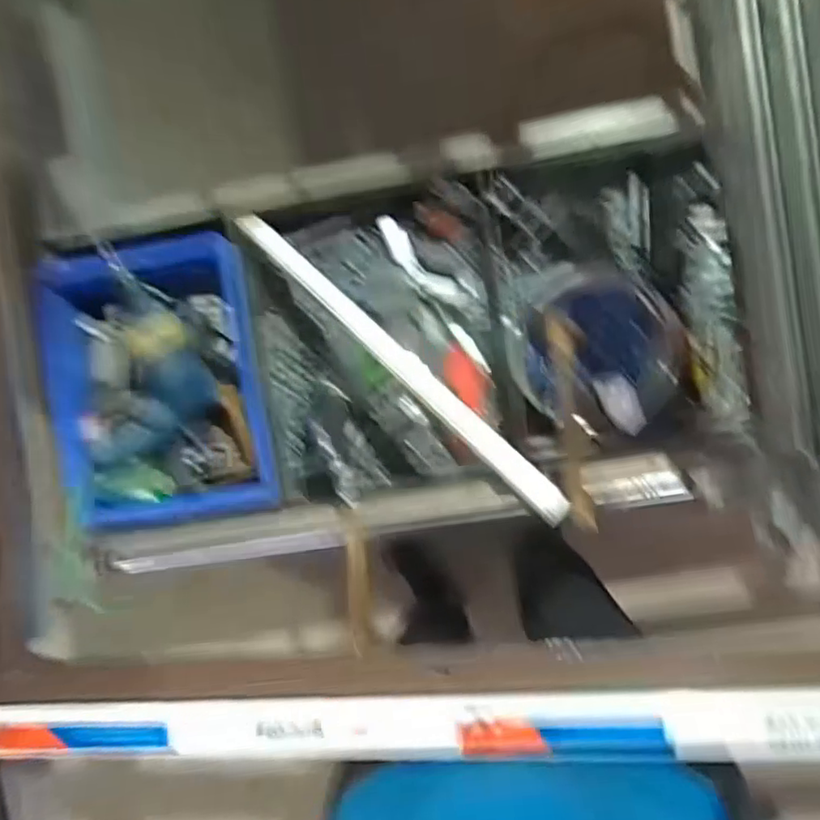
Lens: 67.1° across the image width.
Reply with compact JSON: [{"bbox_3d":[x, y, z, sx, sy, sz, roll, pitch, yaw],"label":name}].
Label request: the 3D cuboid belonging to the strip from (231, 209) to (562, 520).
[{"bbox_3d":[-0.031,-0.073,0.728,0.035,0.033,0.553,-47,71,3],"label":"strip"}]

